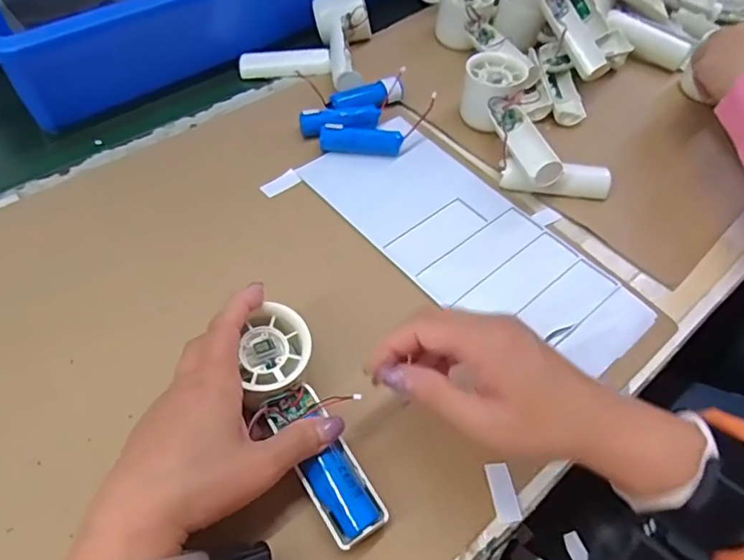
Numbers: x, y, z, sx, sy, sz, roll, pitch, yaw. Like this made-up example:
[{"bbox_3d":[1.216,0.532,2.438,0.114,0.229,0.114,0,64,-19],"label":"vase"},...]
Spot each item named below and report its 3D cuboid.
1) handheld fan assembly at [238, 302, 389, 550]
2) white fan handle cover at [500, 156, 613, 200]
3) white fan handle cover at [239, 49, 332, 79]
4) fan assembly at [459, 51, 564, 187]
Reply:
[{"bbox_3d":[-0.038,0.085,0.341,0.051,0.023,0.144,-23,74,-19],"label":"handheld fan assembly"},{"bbox_3d":[0.163,-0.089,0.500,0.092,0.026,0.028,5,56,-1],"label":"white fan handle cover"},{"bbox_3d":[-0.090,-0.224,0.584,0.092,0.021,0.026,3,56,-2],"label":"white fan handle cover"},{"bbox_3d":[0.120,-0.139,0.513,0.058,0.053,0.152,-5,56,-8],"label":"fan assembly"}]

